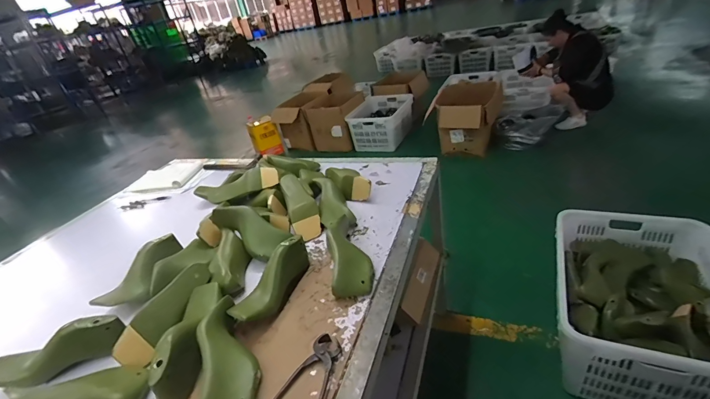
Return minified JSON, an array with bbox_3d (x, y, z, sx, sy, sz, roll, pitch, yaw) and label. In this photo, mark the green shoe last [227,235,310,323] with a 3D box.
[{"bbox_3d":[-0.159,0.159,0.679,0.056,0.079,0.212,6,34,27],"label":"green shoe last"}]

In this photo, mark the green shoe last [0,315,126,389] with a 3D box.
[{"bbox_3d":[-0.542,0.276,0.601,0.221,0.066,0.085,-11,31,-9],"label":"green shoe last"}]

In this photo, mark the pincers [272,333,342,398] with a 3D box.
[{"bbox_3d":[-0.075,0.281,0.521,0.092,0.018,0.167,4,33,23],"label":"pincers"}]

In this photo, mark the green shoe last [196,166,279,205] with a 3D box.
[{"bbox_3d":[-0.379,-0.038,1.050,0.287,0.074,0.098,-16,29,11],"label":"green shoe last"}]

